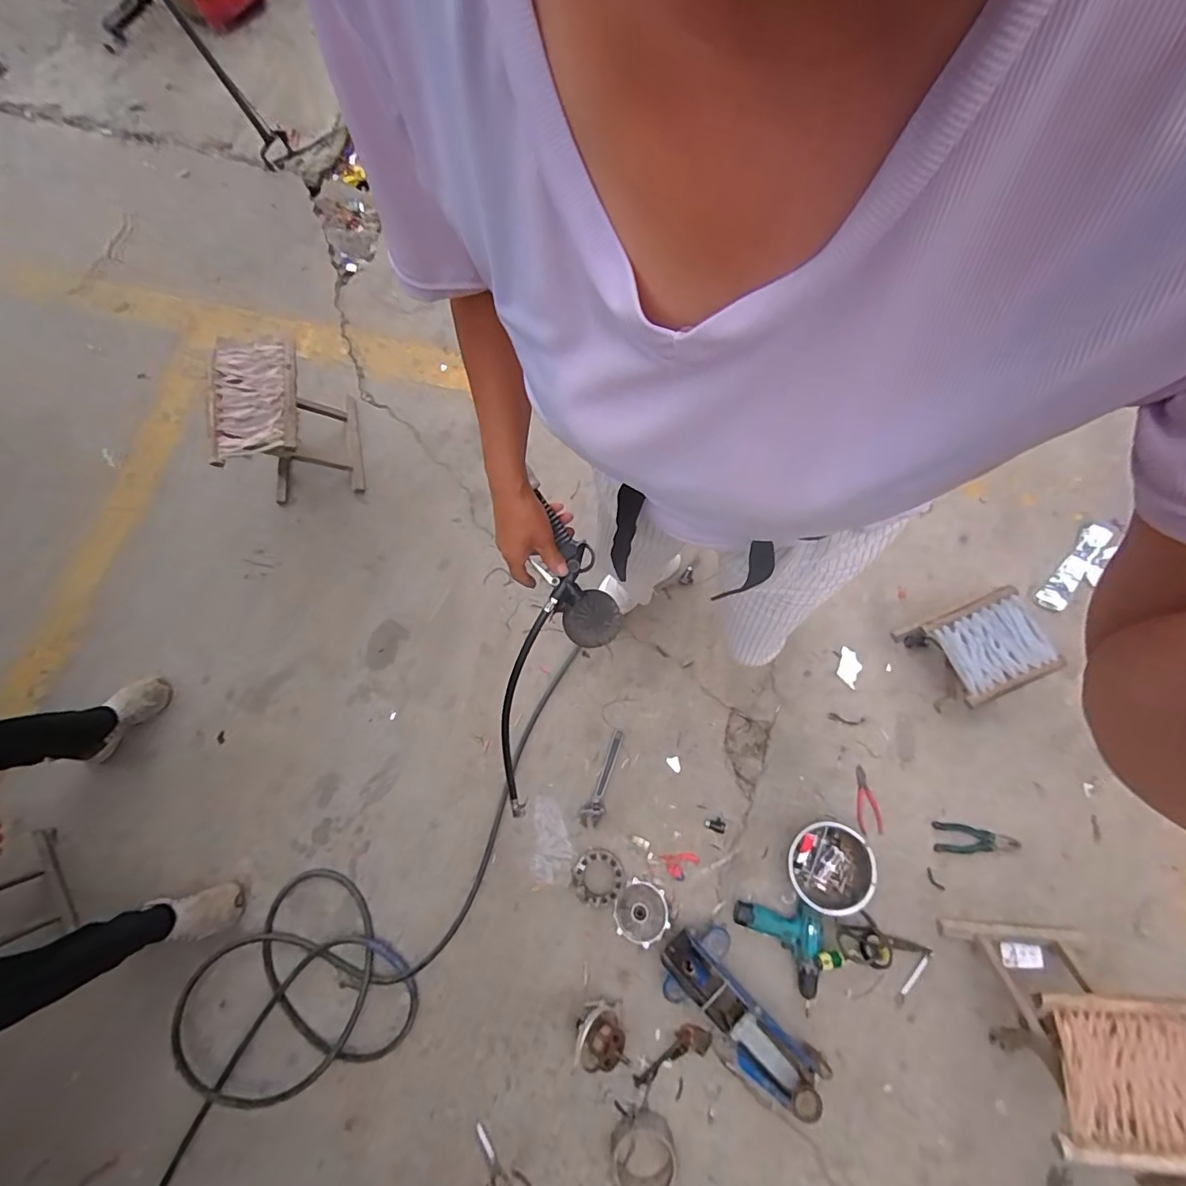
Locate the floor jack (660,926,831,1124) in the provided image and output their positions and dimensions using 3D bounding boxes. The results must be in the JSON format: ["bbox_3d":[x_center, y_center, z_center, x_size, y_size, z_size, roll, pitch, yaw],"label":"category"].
[{"bbox_3d":[0.305,0.896,1.087,0.177,0.131,0.391,-38,78,-9],"label":"floor jack"}]

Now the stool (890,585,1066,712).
[{"bbox_3d":[0.899,0.133,1.234,0.239,0.160,0.207,-25,78,3],"label":"stool"}]

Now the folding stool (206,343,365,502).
[{"bbox_3d":[-0.799,-0.447,1.383,0.251,0.297,0.314,-10,75,-2],"label":"folding stool"}]

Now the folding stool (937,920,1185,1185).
[{"bbox_3d":[0.910,0.817,0.977,0.321,0.310,0.253,-1,80,8],"label":"folding stool"}]

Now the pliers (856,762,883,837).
[{"bbox_3d":[0.649,0.489,1.233,0.058,0.015,0.148,1,75,2],"label":"pliers"}]

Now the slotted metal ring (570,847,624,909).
[{"bbox_3d":[0.013,0.657,1.207,0.119,0.024,0.116,0,75,1],"label":"slotted metal ring"}]

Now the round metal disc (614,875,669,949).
[{"bbox_3d":[0.111,0.727,1.187,0.118,0.016,0.118,0,75,1],"label":"round metal disc"}]

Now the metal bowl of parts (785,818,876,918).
[{"bbox_3d":[0.535,0.622,1.179,0.173,0.055,0.185,-1,80,8],"label":"metal bowl of parts"}]

